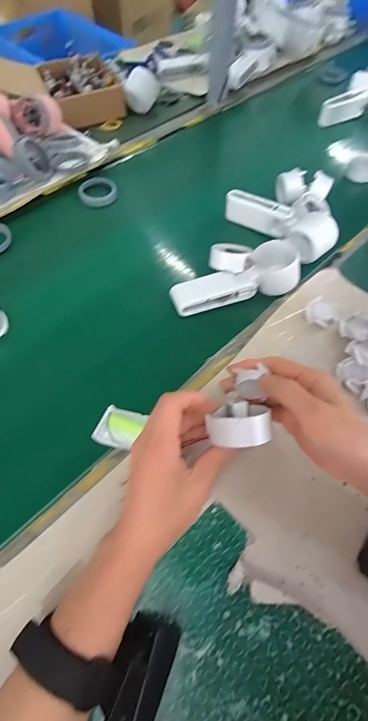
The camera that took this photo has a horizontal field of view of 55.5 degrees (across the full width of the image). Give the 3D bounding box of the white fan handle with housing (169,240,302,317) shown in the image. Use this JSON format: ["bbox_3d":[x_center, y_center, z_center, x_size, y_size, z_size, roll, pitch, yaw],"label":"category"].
[{"bbox_3d":[0.063,-0.117,0.455,0.167,0.041,0.077,-14,59,-10],"label":"white fan handle with housing"}]

